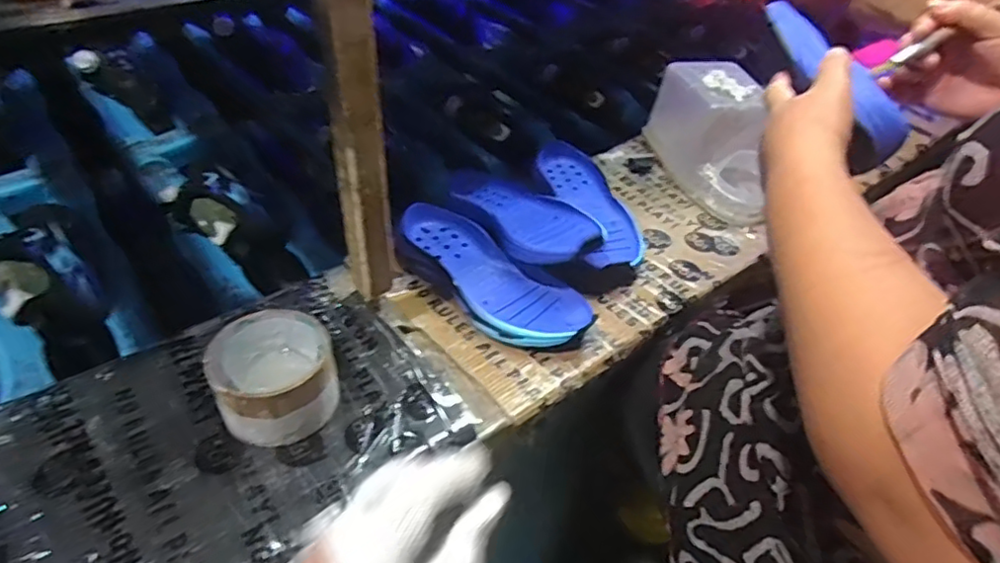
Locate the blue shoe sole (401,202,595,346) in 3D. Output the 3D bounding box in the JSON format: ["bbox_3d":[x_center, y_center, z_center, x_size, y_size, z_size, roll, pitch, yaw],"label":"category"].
[{"bbox_3d":[-0.015,-0.003,0.573,0.207,0.035,0.080,34,51,28],"label":"blue shoe sole"}]

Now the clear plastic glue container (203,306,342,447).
[{"bbox_3d":[-0.164,0.068,0.448,0.082,0.055,0.085,2,43,-2],"label":"clear plastic glue container"}]

